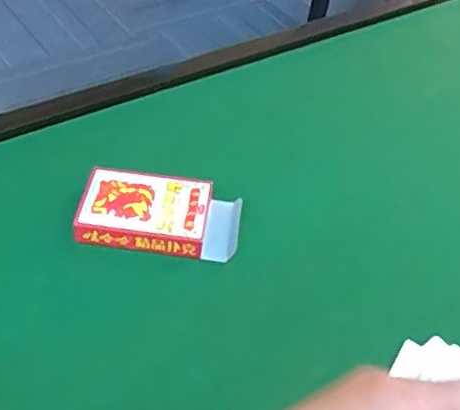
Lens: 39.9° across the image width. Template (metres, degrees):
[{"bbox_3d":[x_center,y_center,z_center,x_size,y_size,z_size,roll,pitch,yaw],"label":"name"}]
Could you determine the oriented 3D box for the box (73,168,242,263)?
[{"bbox_3d":[-0.049,0.006,0.459,0.111,0.023,0.065,8,45,0],"label":"box"}]

